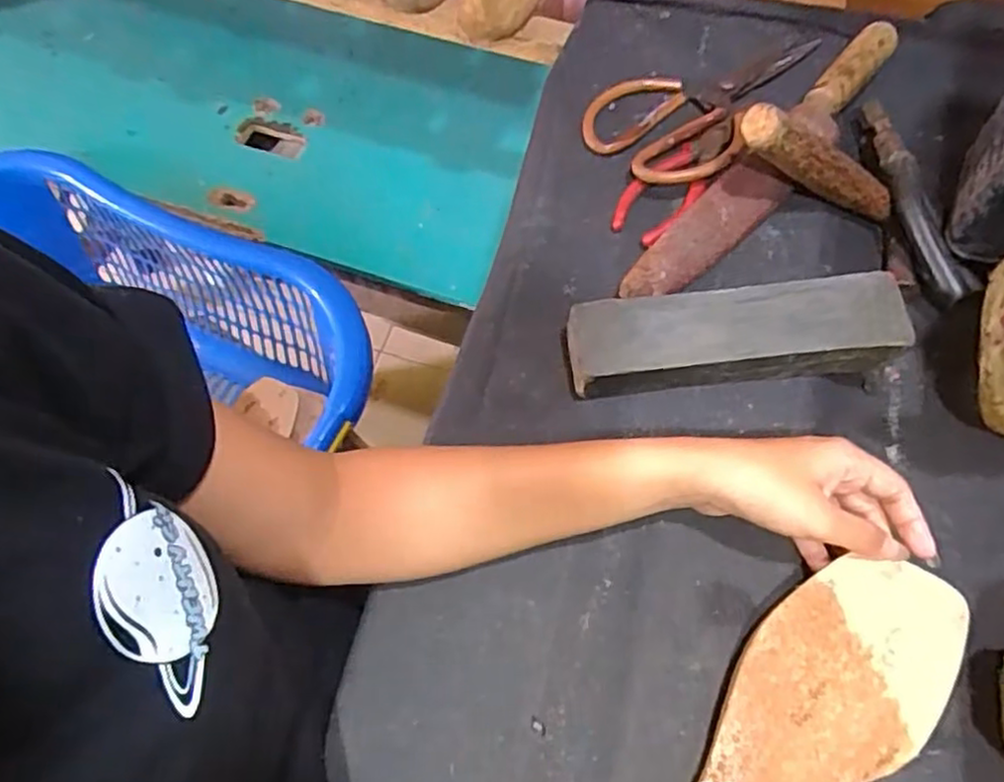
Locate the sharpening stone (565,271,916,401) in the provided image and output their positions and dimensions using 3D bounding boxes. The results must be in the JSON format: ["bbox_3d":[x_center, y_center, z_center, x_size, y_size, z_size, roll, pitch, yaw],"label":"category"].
[{"bbox_3d":[0.139,-0.033,0.428,0.194,0.034,0.053,-5,66,-2],"label":"sharpening stone"}]

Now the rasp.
[{"bbox_3d":[0.186,-0.156,0.480,0.279,0.030,0.040,-42,73,-17],"label":"rasp"}]

